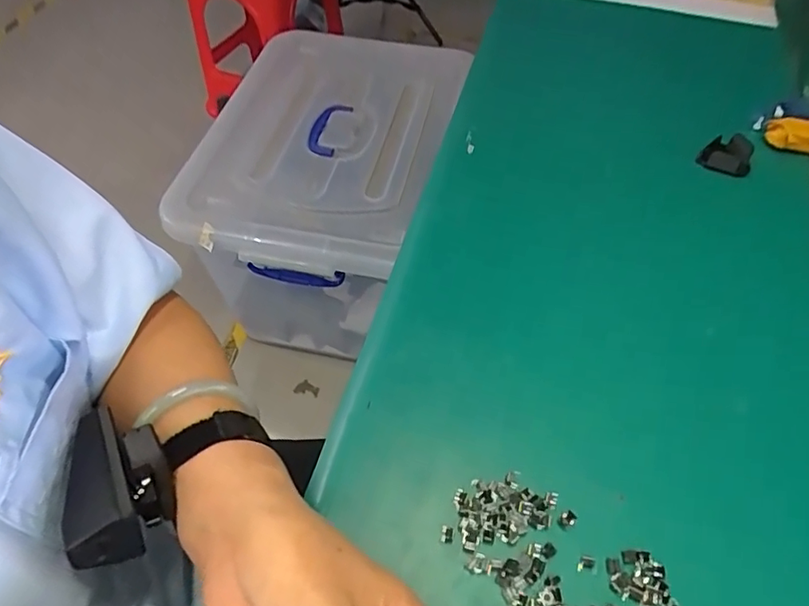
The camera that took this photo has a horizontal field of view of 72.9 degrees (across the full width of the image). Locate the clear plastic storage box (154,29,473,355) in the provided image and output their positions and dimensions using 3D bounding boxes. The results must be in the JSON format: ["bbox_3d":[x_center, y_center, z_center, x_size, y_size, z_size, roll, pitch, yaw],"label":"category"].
[{"bbox_3d":[-0.158,-0.236,1.173,0.427,0.357,0.643,9,54,6],"label":"clear plastic storage box"}]

